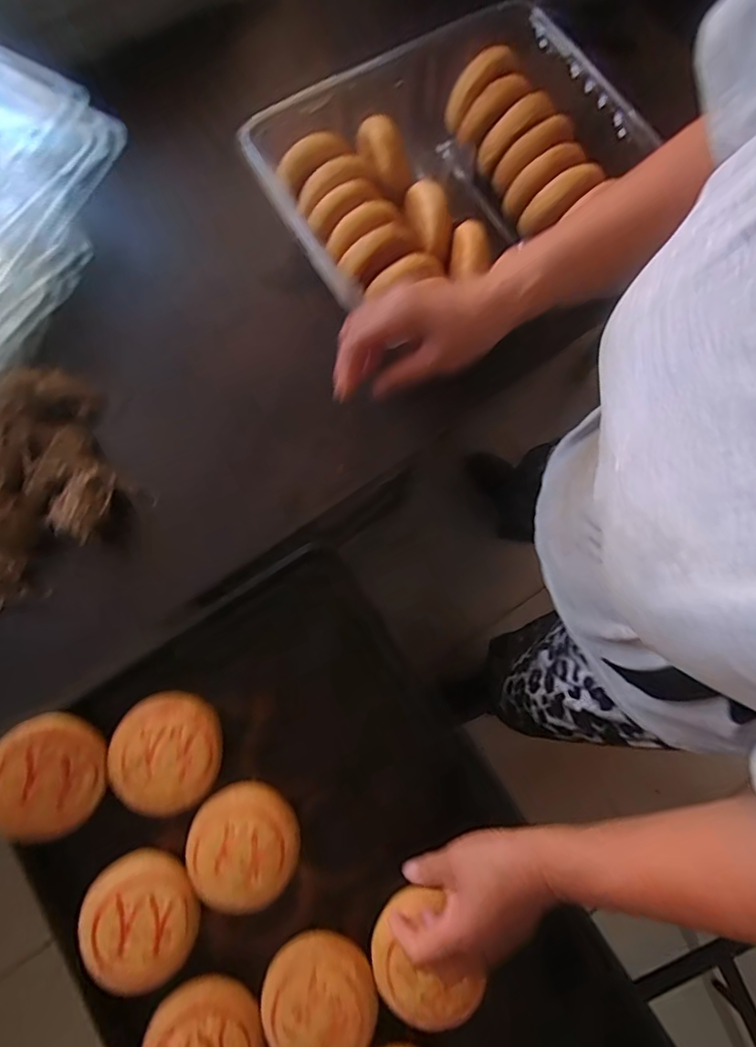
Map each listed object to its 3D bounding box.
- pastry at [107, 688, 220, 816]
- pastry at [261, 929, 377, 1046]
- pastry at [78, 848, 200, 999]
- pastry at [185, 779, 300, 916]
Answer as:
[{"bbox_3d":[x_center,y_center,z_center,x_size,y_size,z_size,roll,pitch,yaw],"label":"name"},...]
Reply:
[{"bbox_3d":[-0.201,0.217,0.491,0.101,0.020,0.104,-17,77,-4],"label":"pastry"},{"bbox_3d":[-0.050,0.414,0.443,0.092,0.023,0.098,-2,76,-1],"label":"pastry"},{"bbox_3d":[-0.211,0.352,0.456,0.095,0.022,0.103,13,76,3],"label":"pastry"},{"bbox_3d":[-0.121,0.293,0.472,0.095,0.025,0.098,-5,76,-1],"label":"pastry"}]

